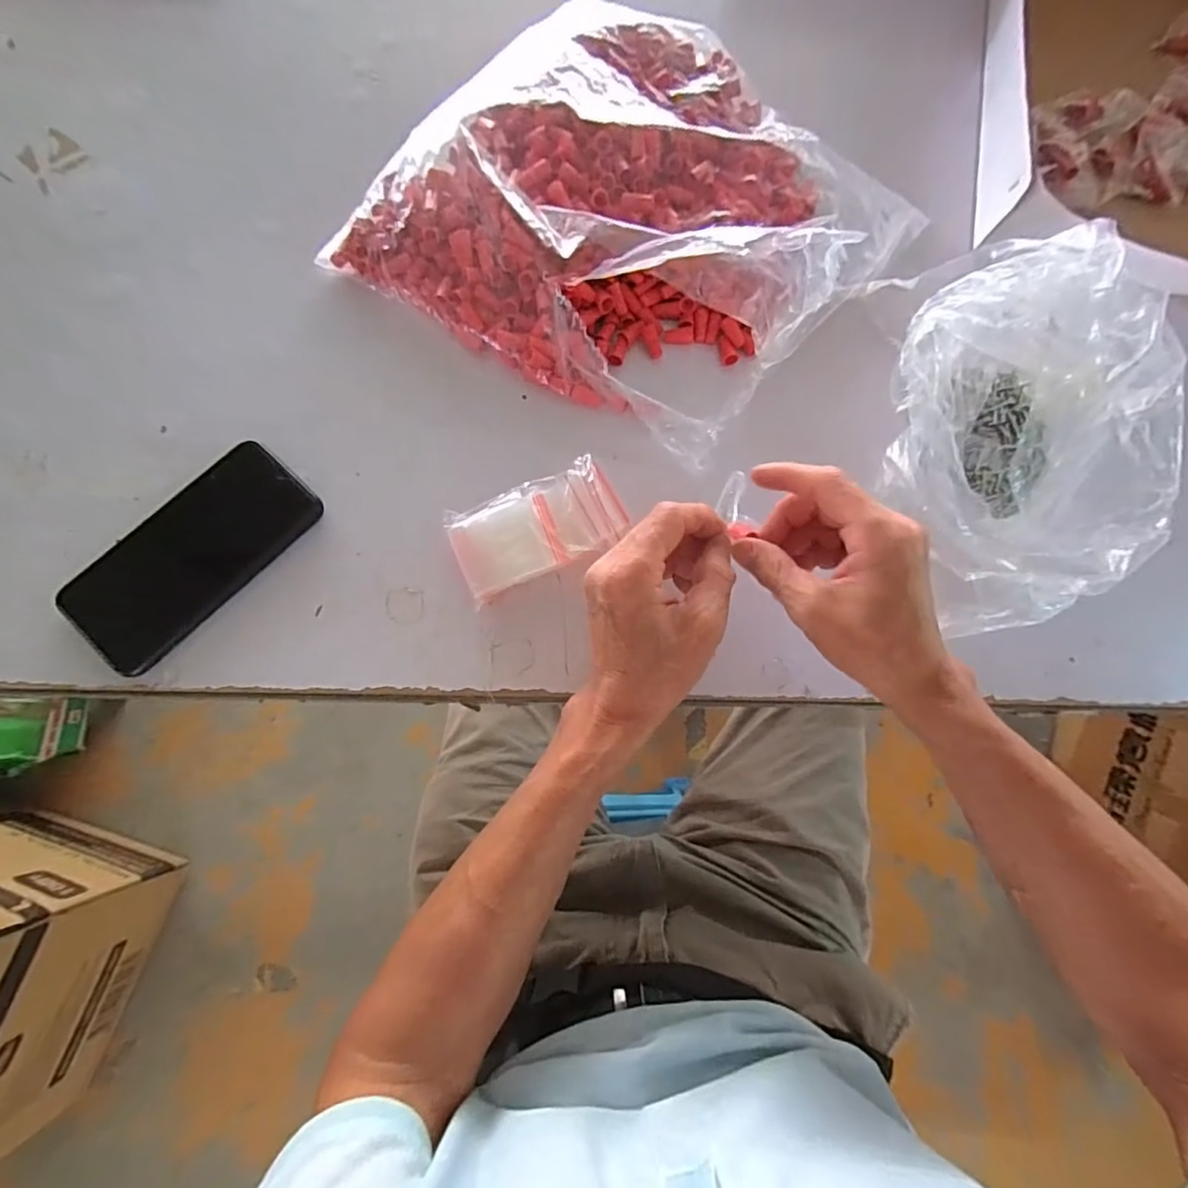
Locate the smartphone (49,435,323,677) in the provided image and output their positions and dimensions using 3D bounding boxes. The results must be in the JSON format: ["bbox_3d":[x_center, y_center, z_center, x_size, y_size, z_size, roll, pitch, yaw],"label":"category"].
[{"bbox_3d":[-0.260,-0.027,0.361,0.074,0.015,0.158,42,77,10],"label":"smartphone"}]

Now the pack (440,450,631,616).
[{"bbox_3d":[-0.039,-0.045,0.374,0.111,0.024,0.063,-23,76,-8],"label":"pack"}]

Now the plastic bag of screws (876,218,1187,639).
[{"bbox_3d":[0.280,-0.106,0.360,0.165,0.070,0.242,-2,77,-4],"label":"plastic bag of screws"}]

